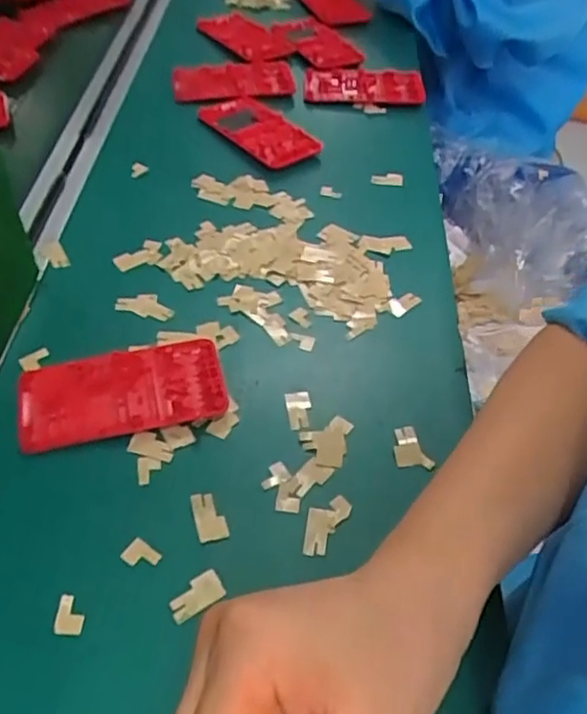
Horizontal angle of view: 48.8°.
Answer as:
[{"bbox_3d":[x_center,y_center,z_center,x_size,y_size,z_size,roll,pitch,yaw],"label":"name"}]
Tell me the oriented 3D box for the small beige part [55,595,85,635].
[{"bbox_3d":[-0.109,0.126,0.317,0.013,0.004,0.018,4,48,-2],"label":"small beige part"}]

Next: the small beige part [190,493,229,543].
[{"bbox_3d":[-0.046,0.087,0.354,0.016,0.005,0.027,-10,50,-14],"label":"small beige part"}]

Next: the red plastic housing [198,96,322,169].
[{"bbox_3d":[-0.036,-0.223,0.628,0.063,0.013,0.133,-28,57,-27],"label":"red plastic housing"}]

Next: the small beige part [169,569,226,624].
[{"bbox_3d":[-0.049,0.120,0.326,0.028,0.004,0.016,-29,57,-27],"label":"small beige part"}]

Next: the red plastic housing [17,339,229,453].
[{"bbox_3d":[-0.107,0.021,0.404,0.122,0.015,0.062,-10,50,-14],"label":"red plastic housing"}]

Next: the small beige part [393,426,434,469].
[{"bbox_3d":[0.072,0.057,0.399,0.021,0.007,0.030,-2,49,-7],"label":"small beige part"}]

